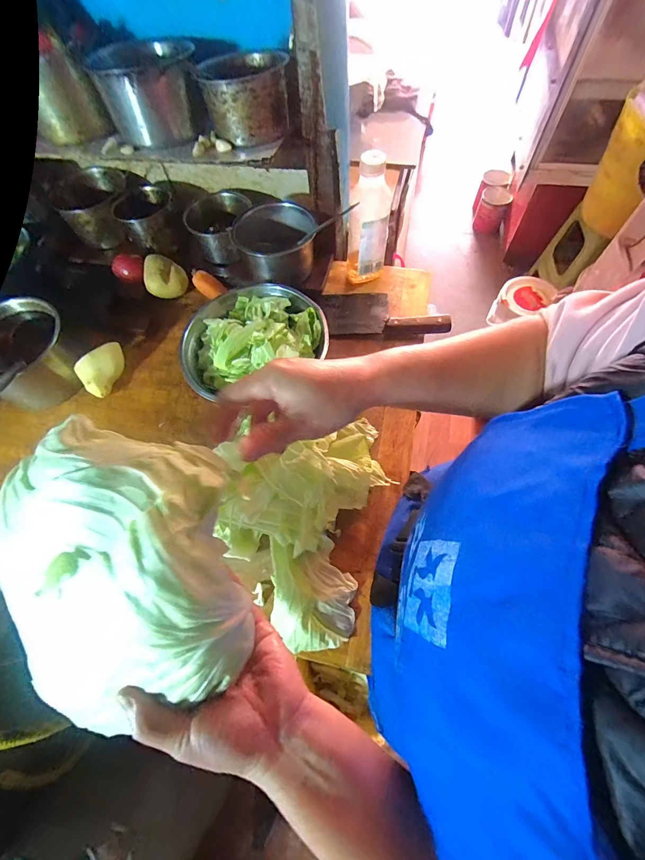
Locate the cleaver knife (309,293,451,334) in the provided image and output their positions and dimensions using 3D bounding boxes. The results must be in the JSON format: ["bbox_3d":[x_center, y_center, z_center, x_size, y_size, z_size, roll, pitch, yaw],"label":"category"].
[{"bbox_3d":[0.107,-0.226,0.642,0.238,0.025,0.105,2,65,4],"label":"cleaver knife"}]

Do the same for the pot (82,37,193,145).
[{"bbox_3d":[-0.256,-0.506,0.510,0.148,0.086,0.123,-30,66,-11],"label":"pot"}]

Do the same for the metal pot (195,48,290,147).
[{"bbox_3d":[-0.109,-0.487,0.498,0.122,0.070,0.128,-12,64,-2],"label":"metal pot"}]

